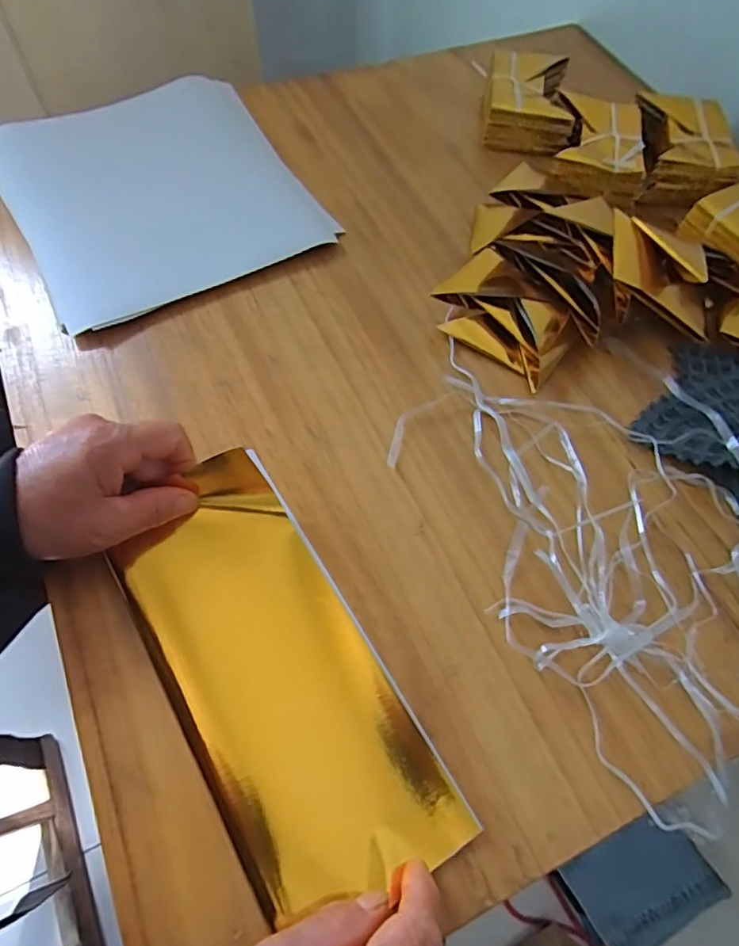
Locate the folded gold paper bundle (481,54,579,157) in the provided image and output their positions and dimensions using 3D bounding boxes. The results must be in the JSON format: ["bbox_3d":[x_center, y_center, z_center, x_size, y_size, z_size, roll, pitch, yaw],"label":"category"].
[{"bbox_3d":[0.153,-0.355,0.529,0.092,0.041,0.106,10,63,2],"label":"folded gold paper bundle"}]

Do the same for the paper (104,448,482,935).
[{"bbox_3d":[-0.051,0.104,0.289,0.103,0.034,0.222,-29,71,-17],"label":"paper"}]

